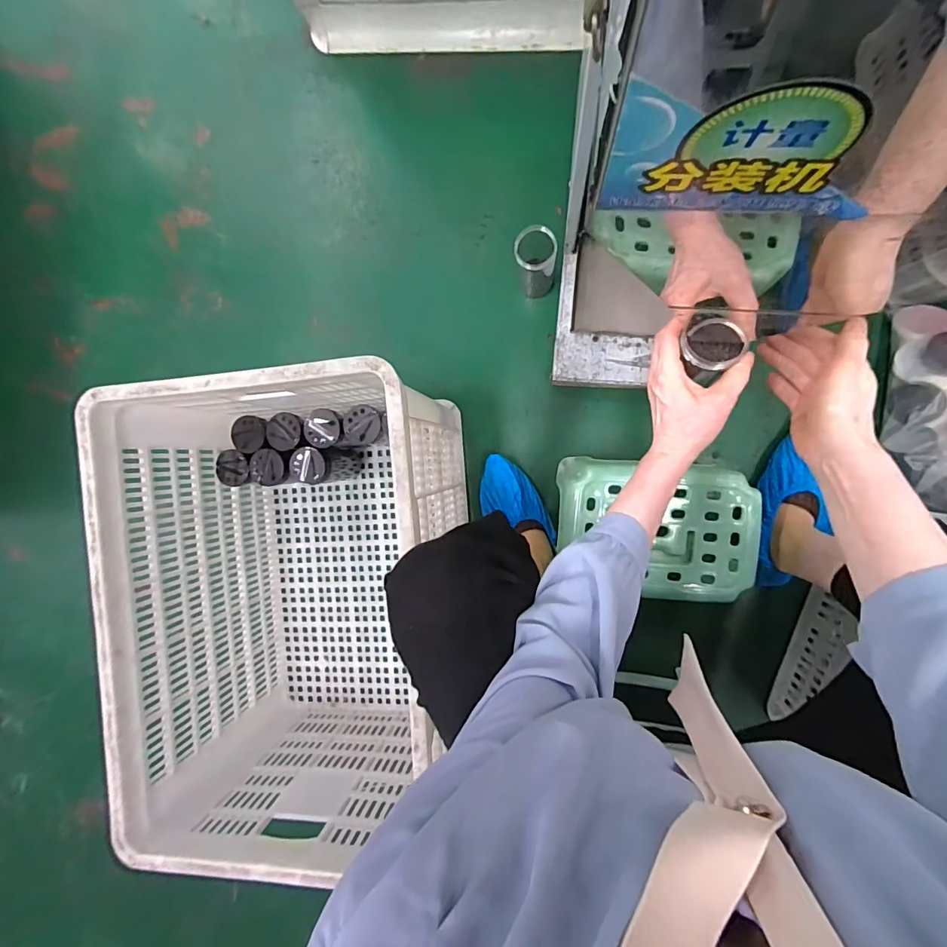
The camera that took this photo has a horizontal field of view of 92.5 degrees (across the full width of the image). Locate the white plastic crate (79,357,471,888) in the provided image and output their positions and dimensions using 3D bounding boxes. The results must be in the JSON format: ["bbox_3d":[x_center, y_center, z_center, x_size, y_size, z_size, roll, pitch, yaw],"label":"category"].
[{"bbox_3d":[-0.234,0.172,0.712,0.410,0.385,0.612,-4,93,10],"label":"white plastic crate"}]

